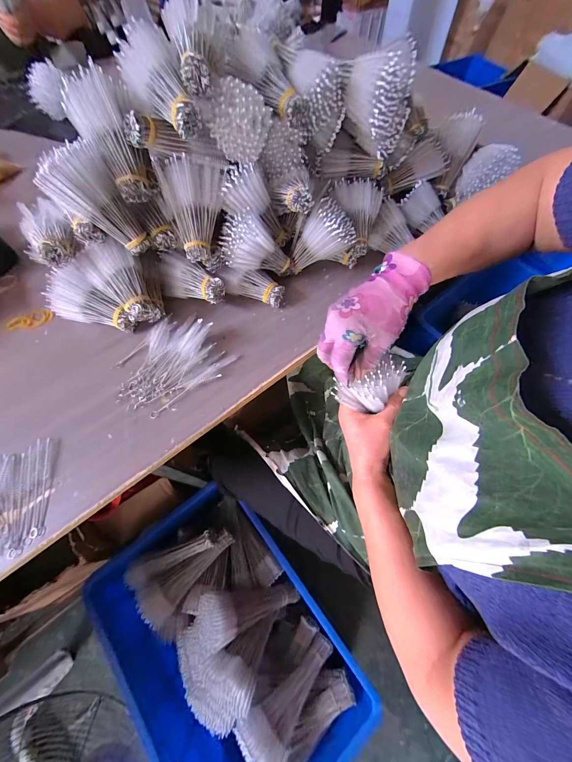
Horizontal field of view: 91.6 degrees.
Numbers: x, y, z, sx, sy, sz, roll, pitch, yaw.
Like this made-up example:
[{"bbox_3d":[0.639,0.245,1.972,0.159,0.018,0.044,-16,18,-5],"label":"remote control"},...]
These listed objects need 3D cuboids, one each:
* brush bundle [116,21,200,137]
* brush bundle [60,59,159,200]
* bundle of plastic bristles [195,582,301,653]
[{"bbox_3d":[-0.140,-0.342,0.322,0.058,0.043,0.125,-37,92,-16],"label":"brush bundle"},{"bbox_3d":[-0.204,-0.291,0.339,0.078,0.051,0.126,-26,112,-13],"label":"brush bundle"},{"bbox_3d":[-0.077,0.523,0.652,0.244,0.093,0.092,7,60,-33],"label":"bundle of plastic bristles"}]

